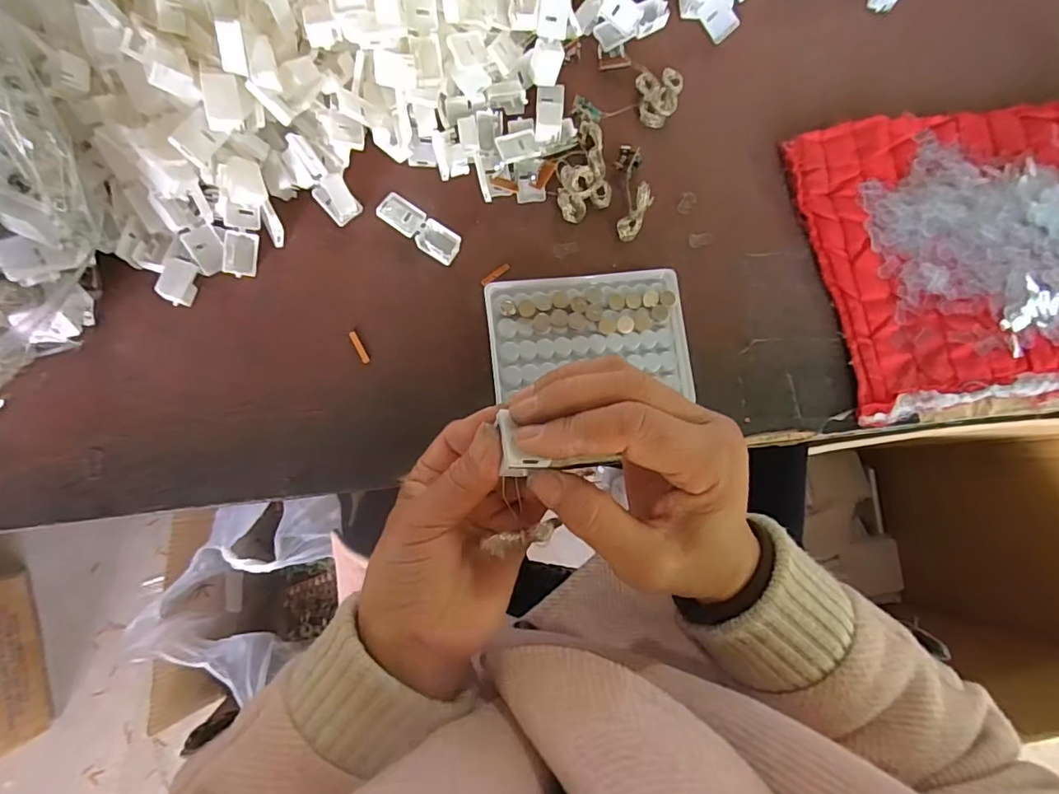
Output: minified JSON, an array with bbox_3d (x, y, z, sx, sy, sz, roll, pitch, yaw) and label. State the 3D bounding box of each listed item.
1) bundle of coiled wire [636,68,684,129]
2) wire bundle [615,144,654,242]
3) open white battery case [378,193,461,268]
[{"bbox_3d":[0.095,-0.214,0.382,0.034,0.009,0.040,-7,84,-6],"label":"bundle of coiled wire"},{"bbox_3d":[0.071,-0.142,0.367,0.021,0.018,0.068,1,83,-5],"label":"wire bundle"},{"bbox_3d":[-0.071,-0.110,0.351,0.056,0.011,0.020,32,82,-1],"label":"open white battery case"}]

